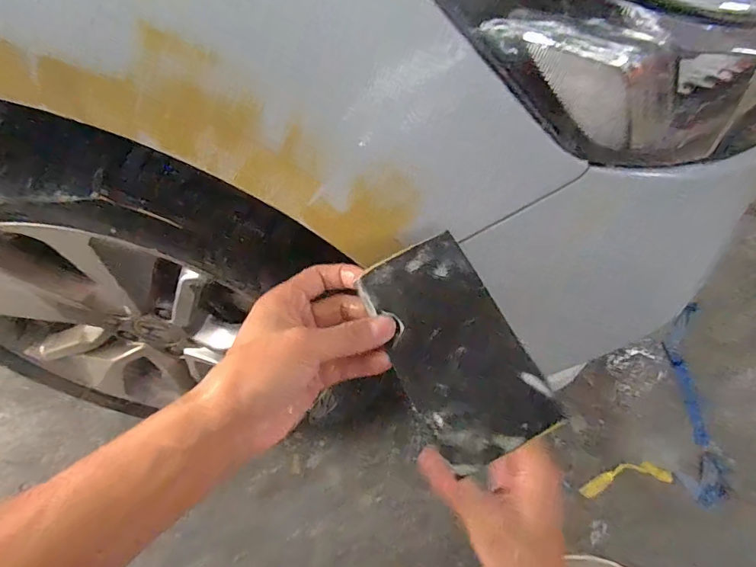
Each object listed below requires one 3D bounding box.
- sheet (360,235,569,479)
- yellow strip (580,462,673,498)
[{"bbox_3d":[0.046,0.037,0.266,0.074,0.007,0.134,-25,68,-8],"label":"sheet"},{"bbox_3d":[0.472,0.368,0.820,0.182,0.018,0.044,-5,76,-10],"label":"yellow strip"}]

